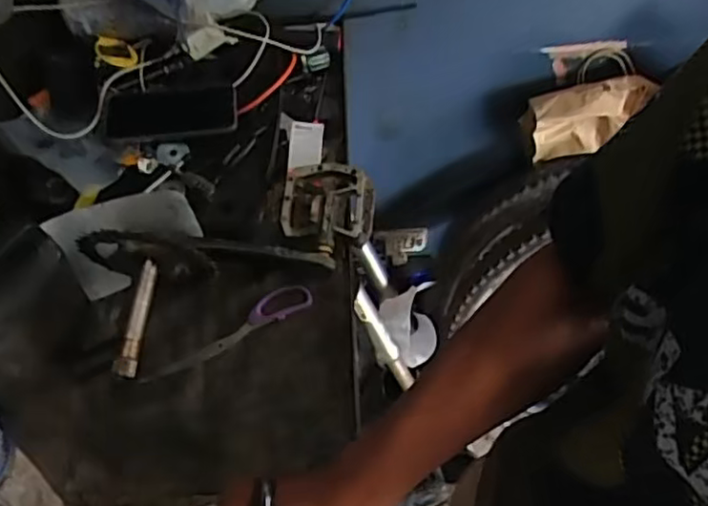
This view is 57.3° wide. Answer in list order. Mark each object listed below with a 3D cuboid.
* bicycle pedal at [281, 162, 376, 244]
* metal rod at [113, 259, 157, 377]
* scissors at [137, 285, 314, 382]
[{"bbox_3d":[-0.029,-0.060,0.743,0.103,0.024,0.099,7,55,6],"label":"bicycle pedal"},{"bbox_3d":[-0.215,0.063,0.640,0.022,0.014,0.116,5,70,6],"label":"metal rod"},{"bbox_3d":[-0.136,0.083,0.687,0.193,0.014,0.038,-25,58,-15],"label":"scissors"}]

